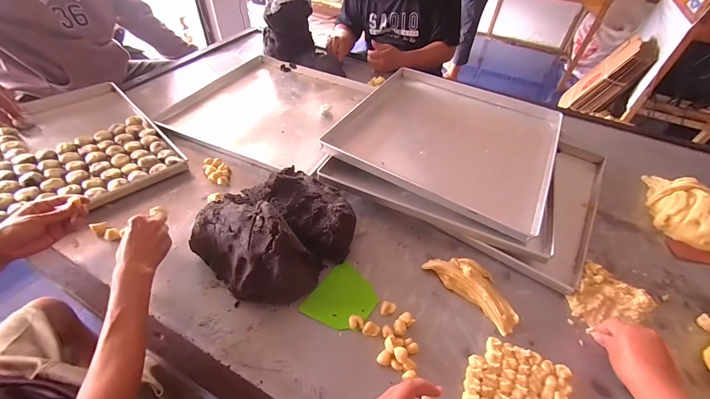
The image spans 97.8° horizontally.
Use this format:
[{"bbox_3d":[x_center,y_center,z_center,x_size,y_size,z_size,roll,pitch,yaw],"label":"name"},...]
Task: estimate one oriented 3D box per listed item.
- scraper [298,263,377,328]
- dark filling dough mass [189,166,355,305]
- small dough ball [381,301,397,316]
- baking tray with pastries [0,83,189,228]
[{"bbox_3d":[-0.020,0.175,0.550,0.104,0.005,0.118,26,52,28],"label":"scraper"},{"bbox_3d":[-0.134,0.049,0.575,0.217,0.126,0.256,33,53,24],"label":"dark filling dough mass"},{"bbox_3d":[0.058,0.189,0.538,0.026,0.012,0.020,8,47,3],"label":"small dough ball"},{"bbox_3d":[-0.760,-0.108,0.729,0.551,0.042,0.499,37,54,27],"label":"baking tray with pastries"}]

